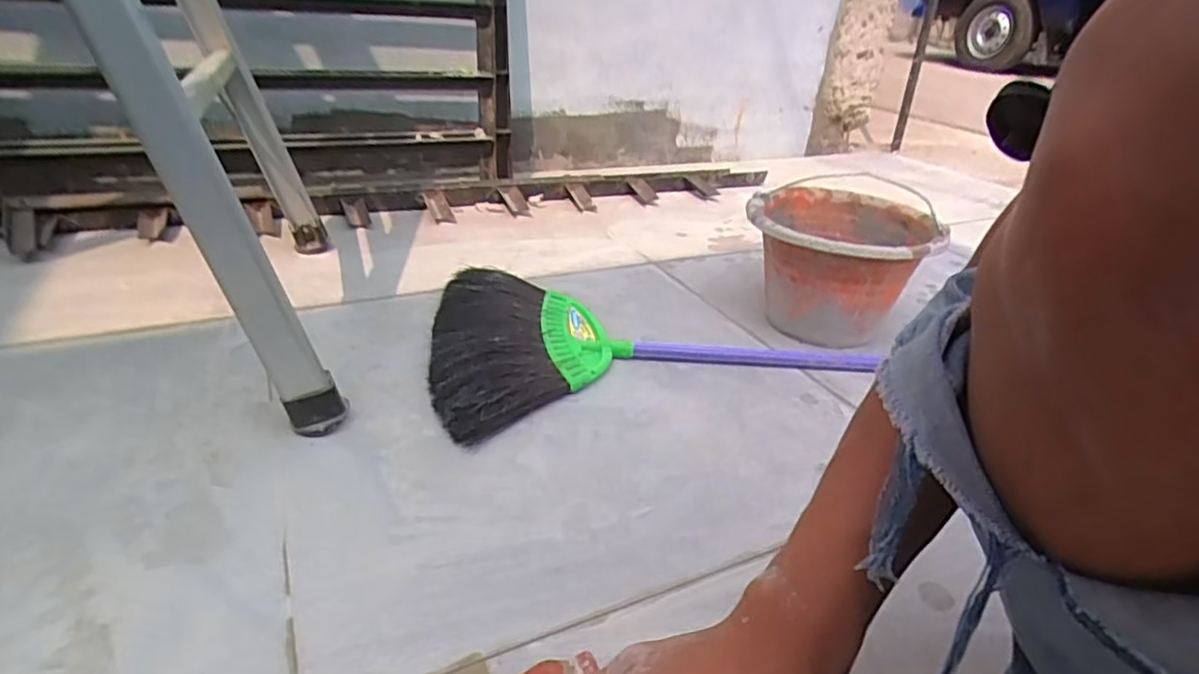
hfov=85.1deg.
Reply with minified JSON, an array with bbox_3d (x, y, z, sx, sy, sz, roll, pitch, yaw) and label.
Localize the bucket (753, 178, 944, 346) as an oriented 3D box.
[{"bbox_3d":[0.325,-0.099,0.921,0.238,0.170,0.263,14,30,17],"label":"bucket"}]

